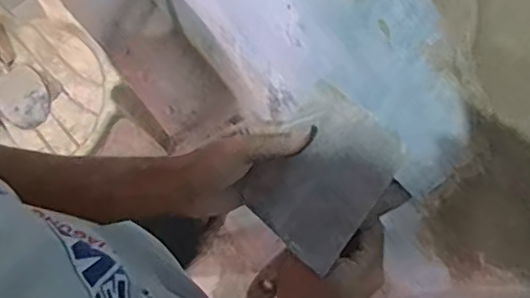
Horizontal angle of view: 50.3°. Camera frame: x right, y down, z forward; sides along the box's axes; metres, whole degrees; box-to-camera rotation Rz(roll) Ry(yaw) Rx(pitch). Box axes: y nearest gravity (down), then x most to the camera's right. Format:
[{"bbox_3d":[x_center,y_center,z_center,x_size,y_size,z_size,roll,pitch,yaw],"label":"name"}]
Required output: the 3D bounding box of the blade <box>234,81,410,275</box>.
[{"bbox_3d":[0.049,0.024,0.494,0.107,0.010,0.138,42,110,31],"label":"blade"}]

